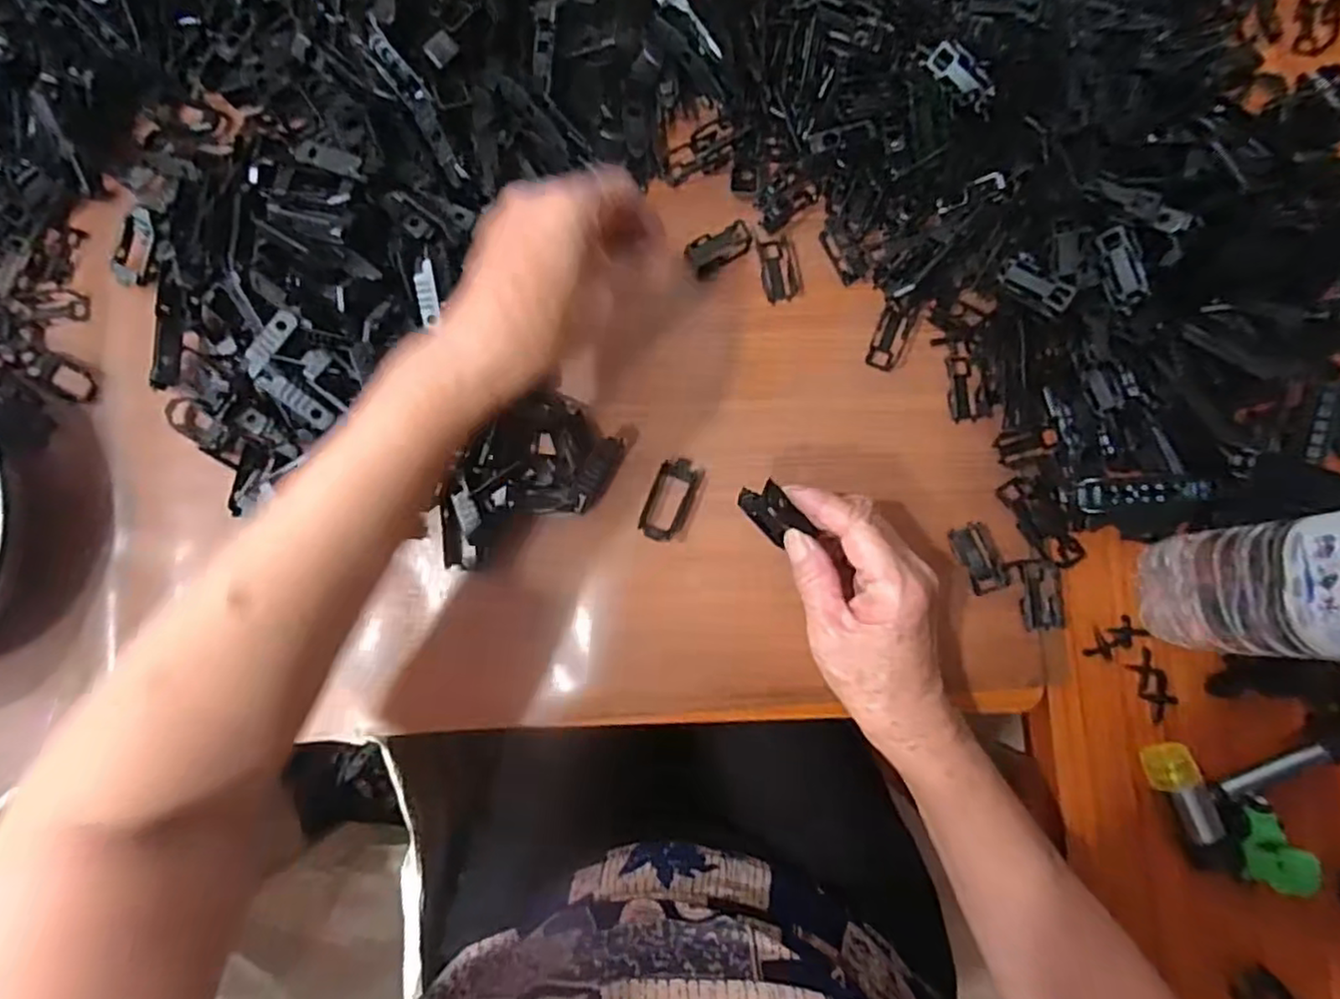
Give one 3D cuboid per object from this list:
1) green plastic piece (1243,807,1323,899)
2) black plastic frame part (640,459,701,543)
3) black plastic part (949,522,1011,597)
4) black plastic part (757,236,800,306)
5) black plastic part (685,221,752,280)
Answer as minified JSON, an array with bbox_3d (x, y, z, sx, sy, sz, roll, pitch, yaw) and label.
[{"bbox_3d":[0.311,0.182,0.343,0.011,0.043,0.036,14,84,3],"label":"green plastic piece"},{"bbox_3d":[0.000,0.000,0.397,0.024,0.008,0.051,21,84,4],"label":"black plastic frame part"},{"bbox_3d":[0.179,0.033,0.384,0.023,0.004,0.039,-19,83,-1],"label":"black plastic part"},{"bbox_3d":[0.068,-0.143,0.416,0.021,0.004,0.039,-11,83,0],"label":"black plastic part"},{"bbox_3d":[0.031,-0.156,0.412,0.042,0.007,0.023,-34,83,-3],"label":"black plastic part"}]

